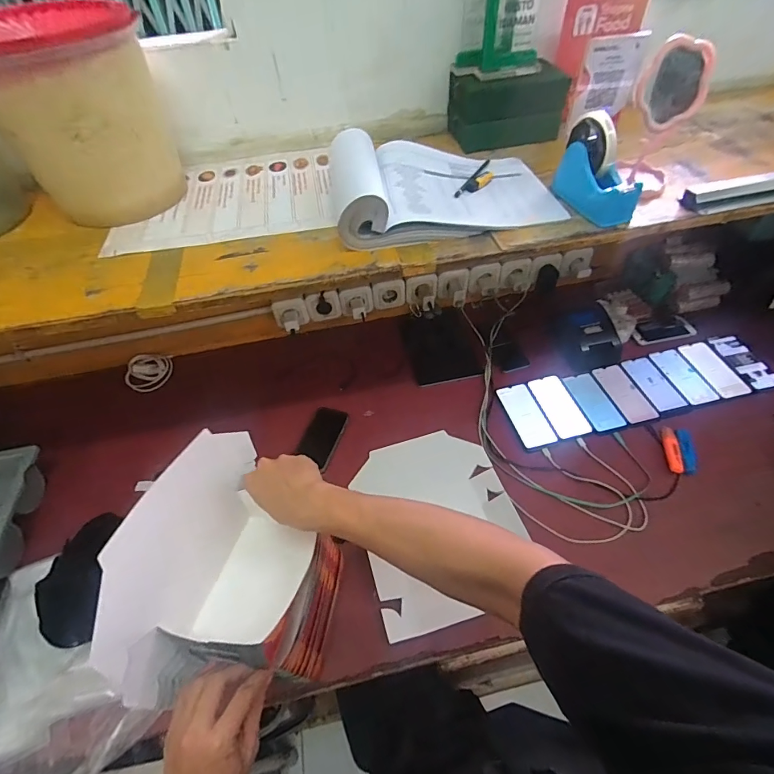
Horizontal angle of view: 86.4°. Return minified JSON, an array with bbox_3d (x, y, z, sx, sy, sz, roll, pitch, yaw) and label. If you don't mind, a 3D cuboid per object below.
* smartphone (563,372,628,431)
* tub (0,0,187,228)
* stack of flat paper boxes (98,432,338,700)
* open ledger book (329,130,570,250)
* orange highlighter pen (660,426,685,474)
[{"bbox_3d":[0.458,0.031,0.908,0.079,0.013,0.152,-12,50,-5],"label":"smartphone"},{"bbox_3d":[-0.459,-0.403,0.632,0.223,0.240,0.235,-30,54,-19],"label":"tub"},{"bbox_3d":[-0.164,0.223,0.511,0.139,0.308,0.279,5,51,9],"label":"stack of flat paper boxes"},{"bbox_3d":[0.086,-0.326,0.639,0.341,0.076,0.220,-10,50,-4],"label":"open ledger book"},{"bbox_3d":[0.564,0.121,0.812,0.023,0.014,0.109,9,51,12],"label":"orange highlighter pen"}]

